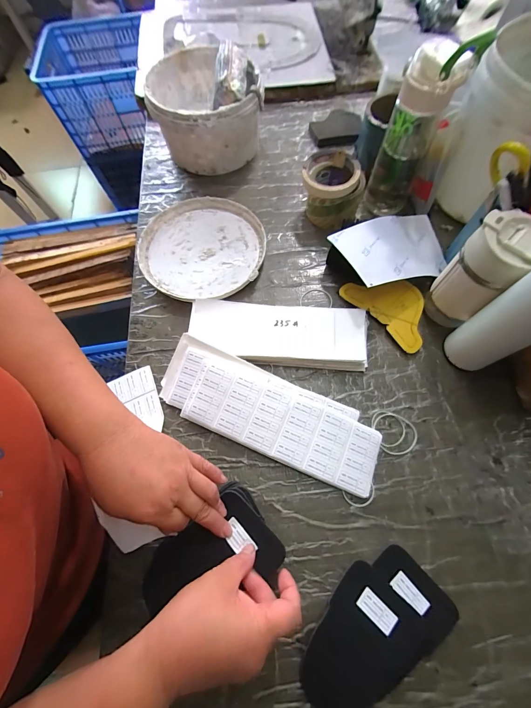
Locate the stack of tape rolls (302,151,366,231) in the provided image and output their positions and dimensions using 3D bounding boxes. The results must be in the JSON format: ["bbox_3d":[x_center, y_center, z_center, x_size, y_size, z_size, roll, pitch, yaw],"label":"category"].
[{"bbox_3d":[0.116,-0.285,0.516,0.100,0.080,0.100,20,71,10],"label":"stack of tape rolls"}]

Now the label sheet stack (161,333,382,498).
[{"bbox_3d":[0.001,0.076,0.398,0.307,0.026,0.102,22,71,11],"label":"label sheet stack"}]

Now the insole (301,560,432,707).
[{"bbox_3d":[0.101,0.314,0.309,0.094,0.009,0.134,41,76,16],"label":"insole"}]

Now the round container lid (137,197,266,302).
[{"bbox_3d":[-0.108,-0.186,0.511,0.207,0.020,0.206,-1,68,1],"label":"round container lid"}]

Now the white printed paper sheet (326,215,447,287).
[{"bbox_3d":[0.207,-0.164,0.459,0.195,0.024,0.120,-13,67,-21],"label":"white printed paper sheet"}]

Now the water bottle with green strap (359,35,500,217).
[{"bbox_3d":[0.216,-0.322,0.445,0.075,0.243,0.086,18,70,9],"label":"water bottle with green strap"}]

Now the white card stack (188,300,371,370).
[{"bbox_3d":[0.017,-0.031,0.437,0.257,0.030,0.088,5,69,5],"label":"white card stack"}]

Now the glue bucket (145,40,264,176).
[{"bbox_3d":[-0.114,-0.478,0.568,0.193,0.140,0.221,-15,69,-3],"label":"glue bucket"}]

